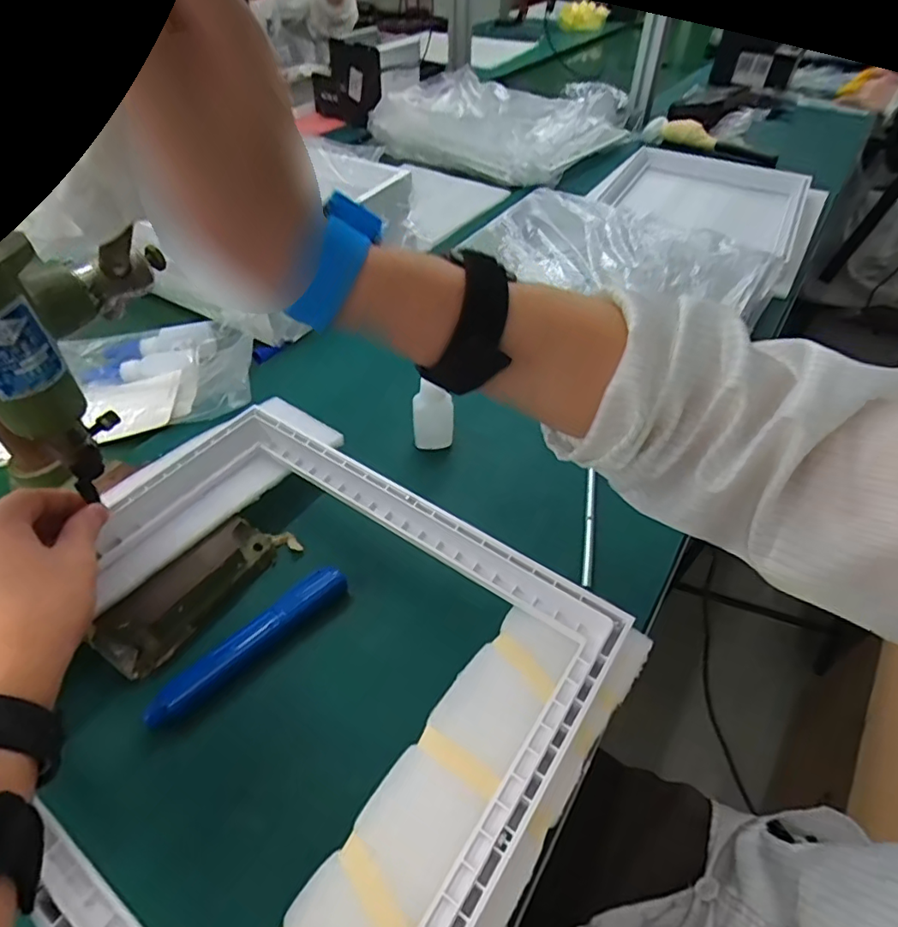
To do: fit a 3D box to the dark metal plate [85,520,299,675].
[{"bbox_3d":[-0.176,0.085,0.399,0.045,0.033,0.138,31,54,26],"label":"dark metal plate"}]

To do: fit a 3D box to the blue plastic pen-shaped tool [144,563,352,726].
[{"bbox_3d":[-0.132,0.118,0.377,0.142,0.022,0.021,-35,56,-29],"label":"blue plastic pen-shaped tool"}]

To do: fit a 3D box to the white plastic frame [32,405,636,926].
[{"bbox_3d":[-0.108,0.106,0.322,0.337,0.028,0.270,28,52,23],"label":"white plastic frame"}]

